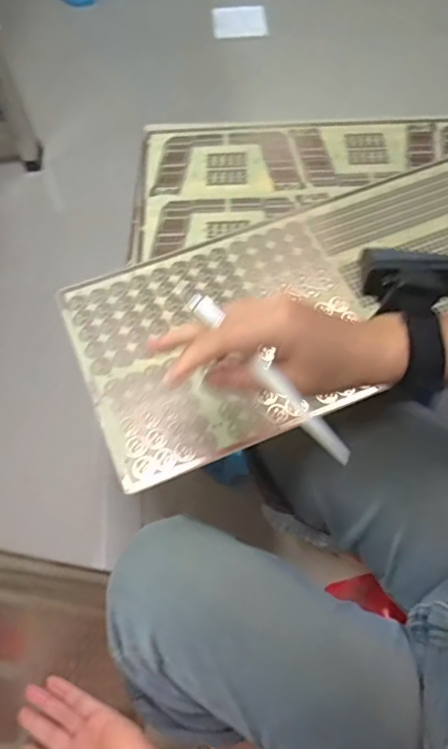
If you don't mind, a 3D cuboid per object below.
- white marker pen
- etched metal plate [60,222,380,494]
[{"bbox_3d":[0.028,0.001,0.352,0.014,0.008,0.140,-41,82,-18],"label":"white marker pen"},{"bbox_3d":[-0.001,-0.041,0.538,0.266,0.011,0.228,-21,64,-9],"label":"etched metal plate"}]

